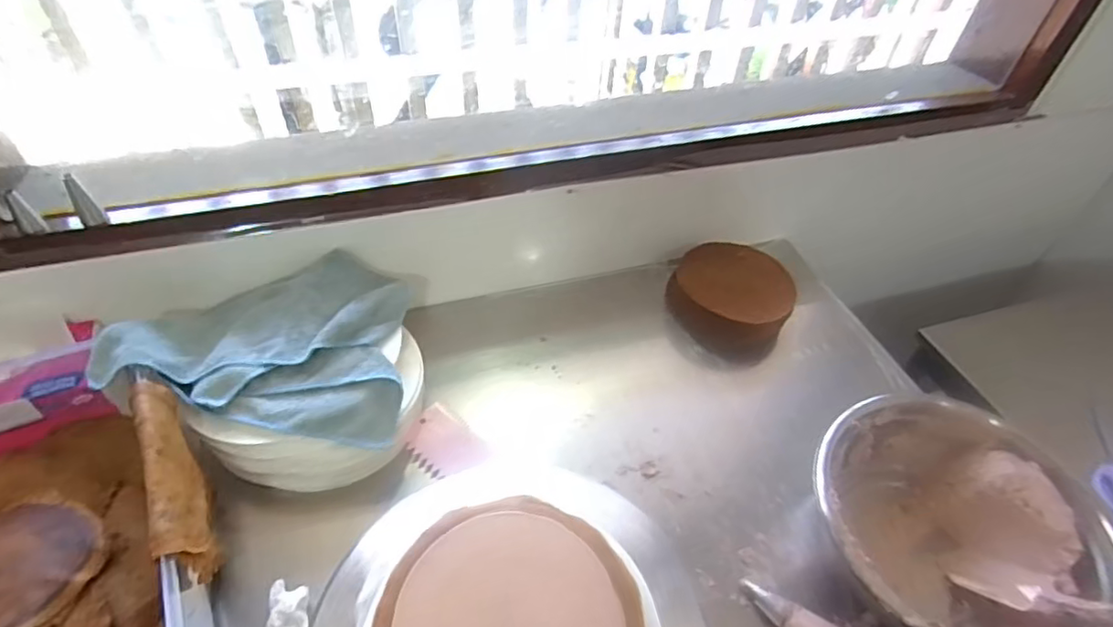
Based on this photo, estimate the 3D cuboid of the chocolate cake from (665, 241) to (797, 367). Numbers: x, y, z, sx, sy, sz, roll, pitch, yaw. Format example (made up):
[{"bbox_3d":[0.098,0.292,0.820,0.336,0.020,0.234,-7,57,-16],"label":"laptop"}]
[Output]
[{"bbox_3d":[0.249,-0.025,0.846,0.170,0.064,0.174,27,51,20],"label":"chocolate cake"}]

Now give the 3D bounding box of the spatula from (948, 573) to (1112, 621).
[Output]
[{"bbox_3d":[0.473,0.257,0.514,0.038,0.238,0.020,-32,96,-29],"label":"spatula"}]

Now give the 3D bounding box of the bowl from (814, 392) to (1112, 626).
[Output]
[{"bbox_3d":[0.378,0.226,0.588,0.250,0.115,0.256,2,47,-2],"label":"bowl"}]

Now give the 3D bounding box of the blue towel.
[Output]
[{"bbox_3d":[-0.307,0.029,0.682,0.296,0.092,0.231,9,47,5],"label":"blue towel"}]

